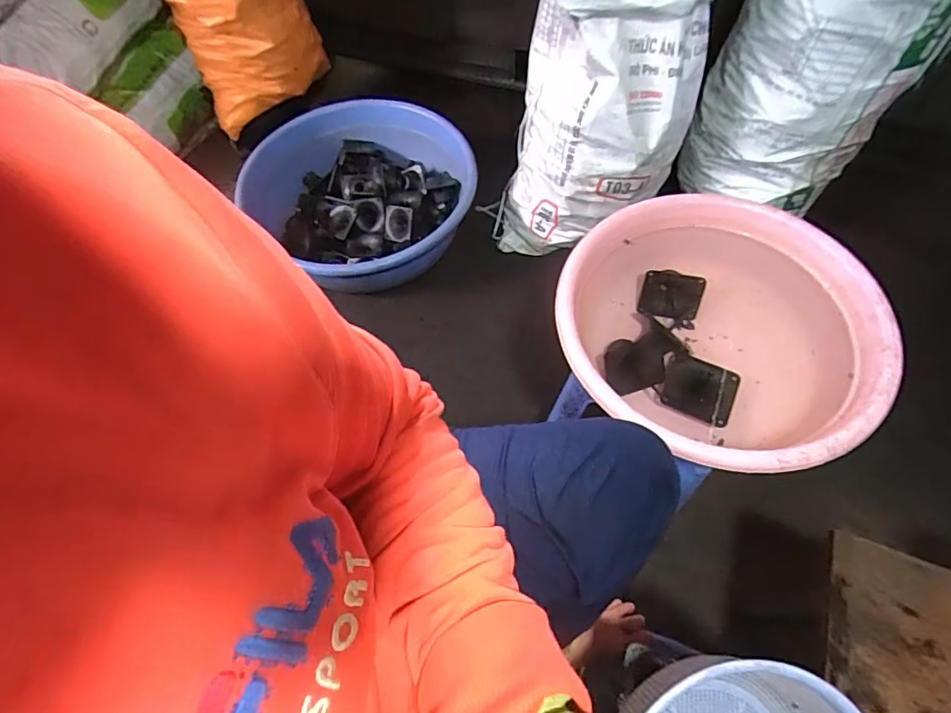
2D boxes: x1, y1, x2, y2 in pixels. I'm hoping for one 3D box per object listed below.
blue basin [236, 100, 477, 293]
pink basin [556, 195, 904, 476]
[{"bbox_3d":[-0.315,-0.489,1.488,0.595,0.200,0.689,-37,67,-17],"label":"blue basin"},{"bbox_3d":[0.331,-0.030,0.736,0.408,0.120,0.410,-1,61,1],"label":"pink basin"}]

